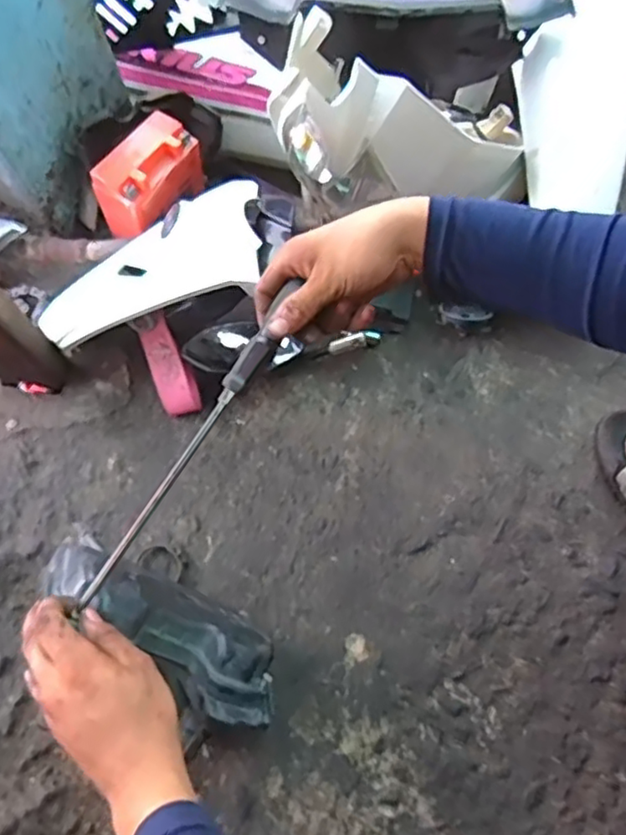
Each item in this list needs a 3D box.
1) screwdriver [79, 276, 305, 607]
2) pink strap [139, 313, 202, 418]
[{"bbox_3d":[-0.091,0.019,0.493,0.024,0.020,0.271,33,86,13],"label":"screwdriver"},{"bbox_3d":[-0.162,-0.055,0.725,0.042,0.013,0.111,-18,102,13],"label":"pink strap"}]

